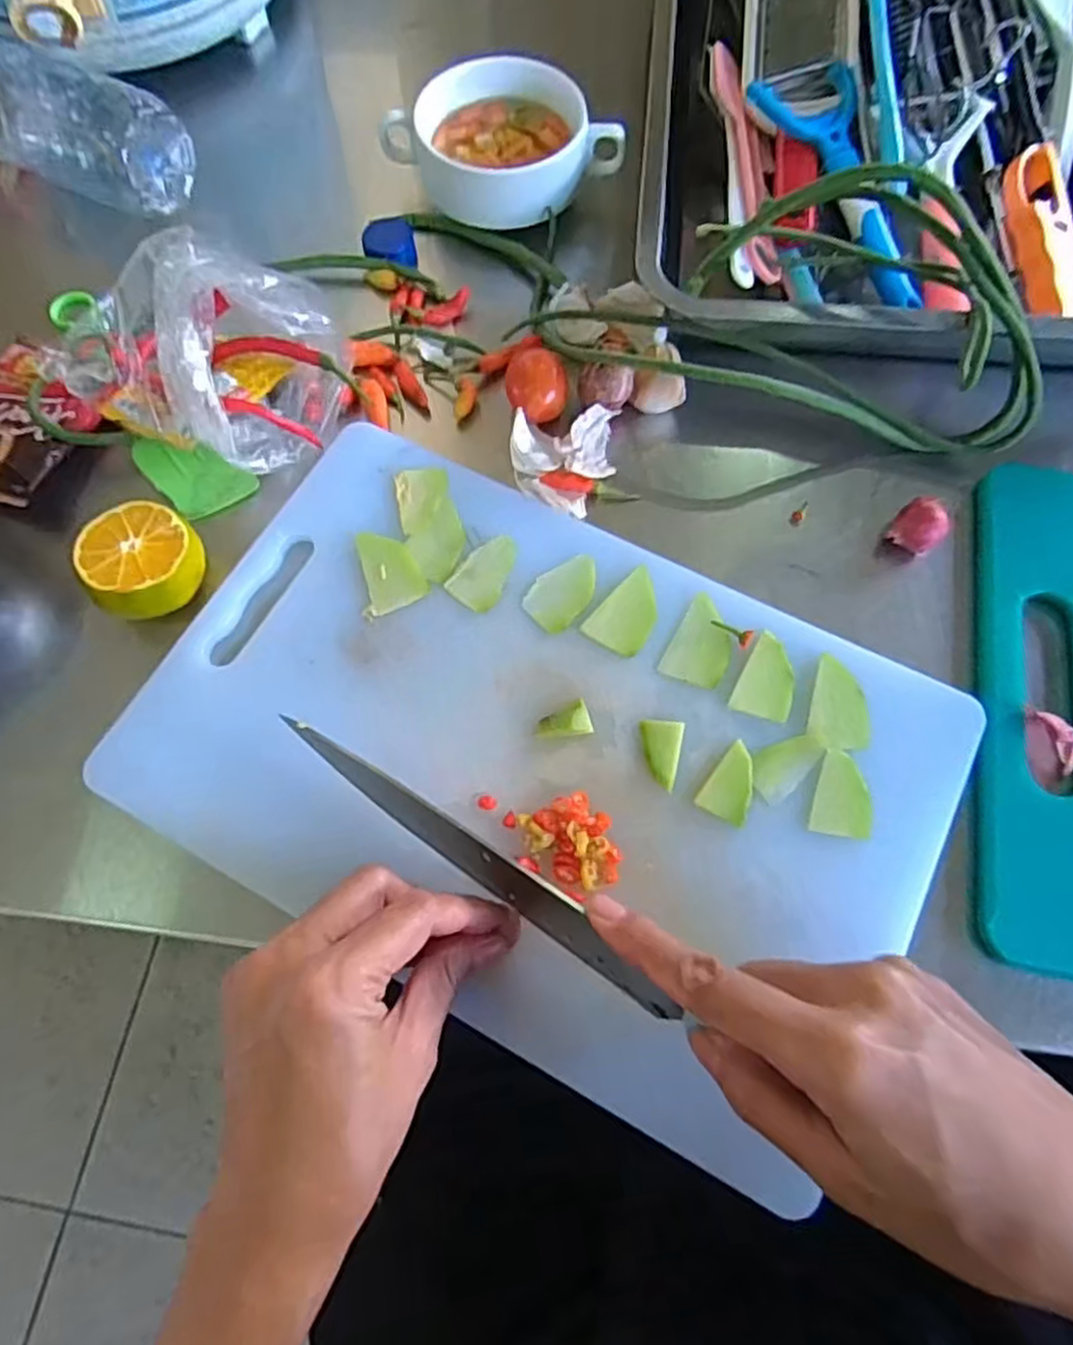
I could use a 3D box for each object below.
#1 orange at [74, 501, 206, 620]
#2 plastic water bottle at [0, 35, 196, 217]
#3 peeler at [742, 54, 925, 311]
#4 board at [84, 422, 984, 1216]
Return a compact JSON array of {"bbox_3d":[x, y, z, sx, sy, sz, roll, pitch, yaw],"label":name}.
[{"bbox_3d":[-0.192,-0.056,0.355,0.051,0.032,0.052,0,69,1],"label":"orange"},{"bbox_3d":[-0.322,-0.357,0.463,0.215,0.053,0.067,27,72,10],"label":"plastic water bottle"},{"bbox_3d":[0.180,-0.275,0.413,0.059,0.020,0.150,-23,88,-5],"label":"peeler"},{"bbox_3d":[0.001,0.028,0.337,0.348,0.018,0.238,27,72,10],"label":"board"}]

